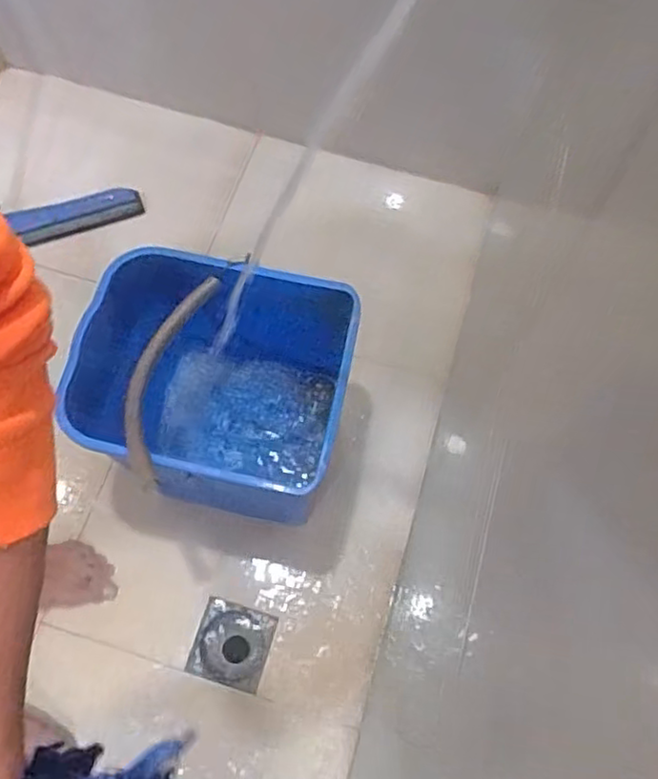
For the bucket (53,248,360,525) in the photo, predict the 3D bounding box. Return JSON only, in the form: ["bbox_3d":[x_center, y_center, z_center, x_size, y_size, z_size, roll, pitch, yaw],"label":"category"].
[{"bbox_3d":[-0.174,0.016,1.017,0.383,0.312,0.303,10,66,2],"label":"bucket"}]

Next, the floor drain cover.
[{"bbox_3d":[-0.153,0.400,1.049,0.117,0.007,0.116,16,67,5],"label":"floor drain cover"}]

